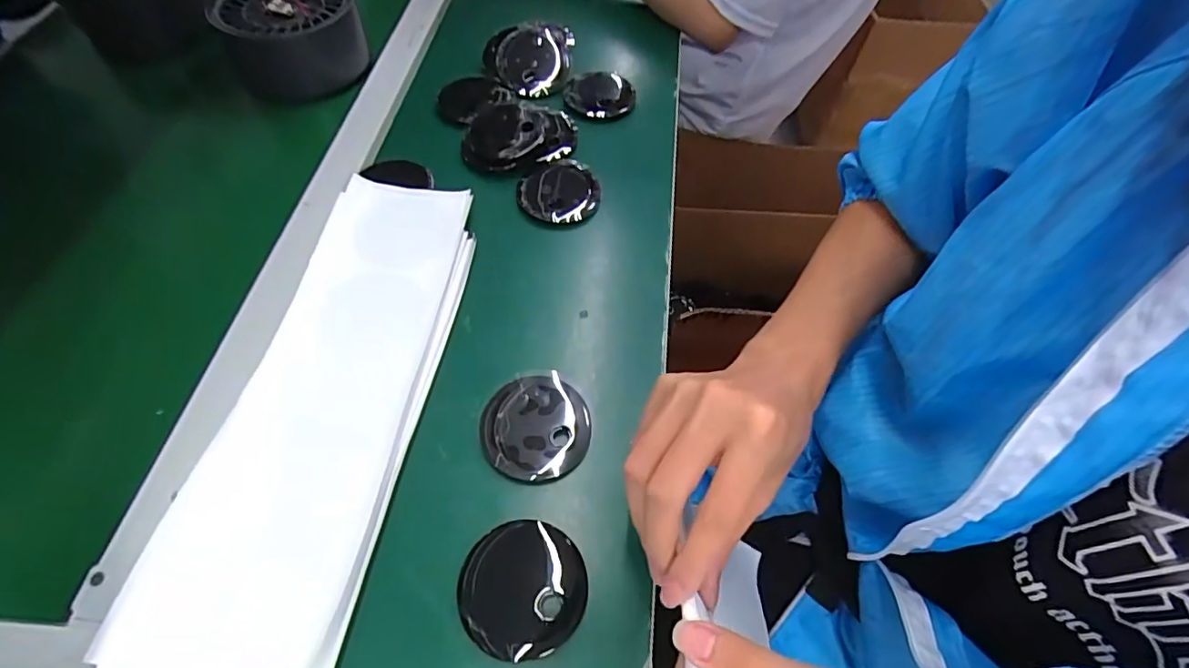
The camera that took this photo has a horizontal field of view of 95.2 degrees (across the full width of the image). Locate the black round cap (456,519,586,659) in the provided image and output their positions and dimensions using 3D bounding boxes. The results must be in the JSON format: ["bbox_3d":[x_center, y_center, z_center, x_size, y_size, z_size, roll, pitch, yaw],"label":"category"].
[{"bbox_3d":[-0.044,0.156,0.336,0.076,0.009,0.075,2,58,-3],"label":"black round cap"}]

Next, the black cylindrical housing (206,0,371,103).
[{"bbox_3d":[-0.317,-0.318,0.586,0.132,0.083,0.133,2,58,-3],"label":"black cylindrical housing"}]

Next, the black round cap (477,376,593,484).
[{"bbox_3d":[-0.042,0.067,0.390,0.075,0.011,0.077,2,58,-3],"label":"black round cap"}]

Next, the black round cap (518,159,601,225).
[{"bbox_3d":[-0.034,-0.140,0.518,0.075,0.013,0.079,2,58,-3],"label":"black round cap"}]

